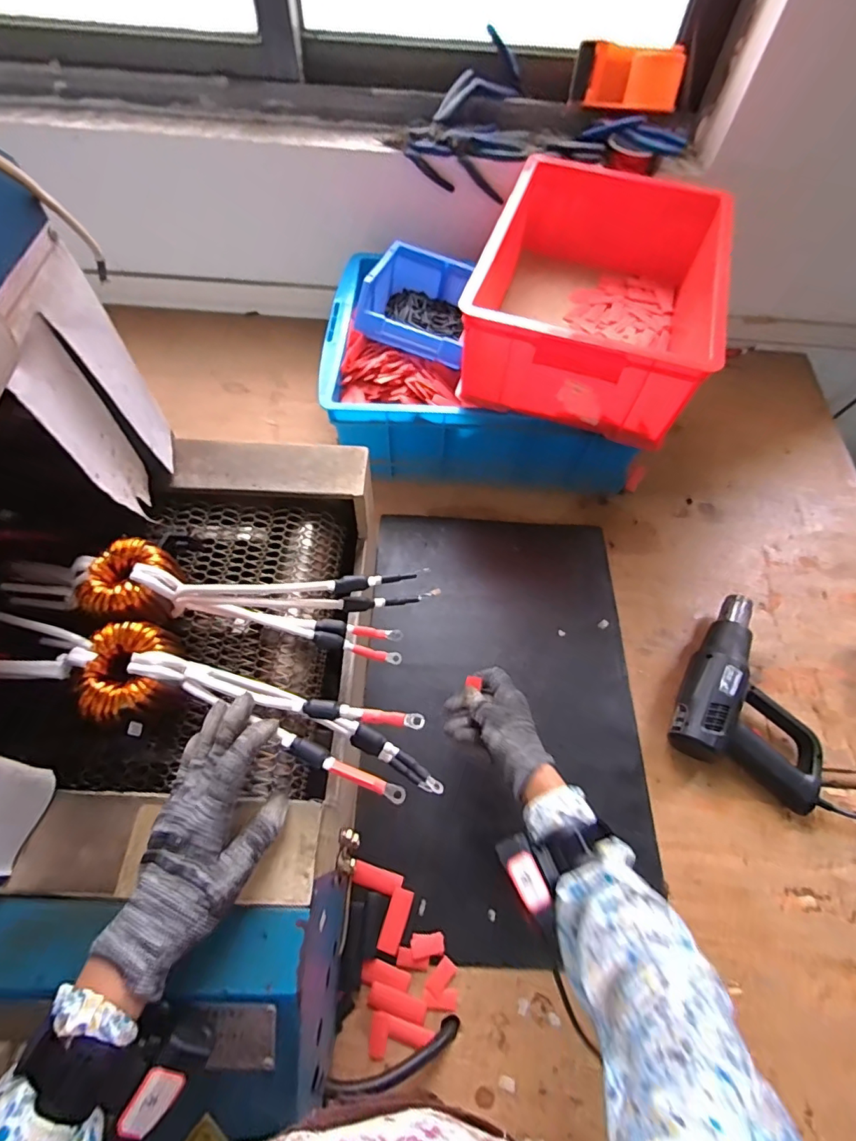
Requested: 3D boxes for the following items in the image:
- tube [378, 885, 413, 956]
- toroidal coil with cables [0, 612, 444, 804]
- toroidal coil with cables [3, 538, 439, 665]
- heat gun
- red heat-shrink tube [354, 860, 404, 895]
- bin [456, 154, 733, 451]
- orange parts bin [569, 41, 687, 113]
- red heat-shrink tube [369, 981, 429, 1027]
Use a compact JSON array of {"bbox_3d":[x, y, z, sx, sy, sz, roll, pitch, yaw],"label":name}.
[{"bbox_3d":[-0.035,0.386,0.543,0.023,0.009,0.061,17,64,9],"label":"tube"},{"bbox_3d":[-0.175,0.115,0.421,0.384,0.097,0.072,17,64,3],"label":"toroidal coil with cables"},{"bbox_3d":[-0.200,0.028,0.482,0.394,0.113,0.079,4,61,0],"label":"toroidal coil with cables"},{"bbox_3d":[0.438,0.162,0.652,0.178,0.067,0.228,28,66,14],"label":"heat gun"},{"bbox_3d":[-0.057,0.351,0.561,0.055,0.011,0.022,15,64,8],"label":"red heat-shrink tube"},{"bbox_3d":[0.238,-0.394,0.697,0.292,0.142,0.401,17,62,7],"label":"bin"},{"bbox_3d":[0.299,-0.738,0.739,0.152,0.059,0.060,5,61,0],"label":"orange parts bin"},{"bbox_3d":[-0.031,0.449,0.513,0.060,0.006,0.022,13,64,7],"label":"red heat-shrink tube"}]

